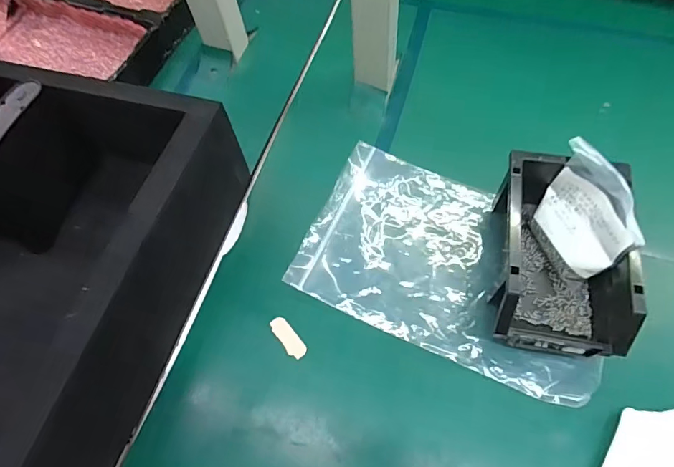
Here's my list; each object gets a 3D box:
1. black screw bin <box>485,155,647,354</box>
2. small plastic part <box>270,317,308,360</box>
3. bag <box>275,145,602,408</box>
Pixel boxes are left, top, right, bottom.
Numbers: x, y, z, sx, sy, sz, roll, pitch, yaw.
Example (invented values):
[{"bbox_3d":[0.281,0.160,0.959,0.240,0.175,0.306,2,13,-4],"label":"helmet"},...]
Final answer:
[{"bbox_3d":[0.194,0.020,0.392,0.104,0.074,0.156,9,64,7],"label":"black screw bin"},{"bbox_3d":[-0.044,0.094,0.407,0.015,0.004,0.042,-39,68,-16],"label":"small plastic part"},{"bbox_3d":[0.111,0.025,0.427,0.272,0.019,0.175,22,66,13],"label":"bag"}]

